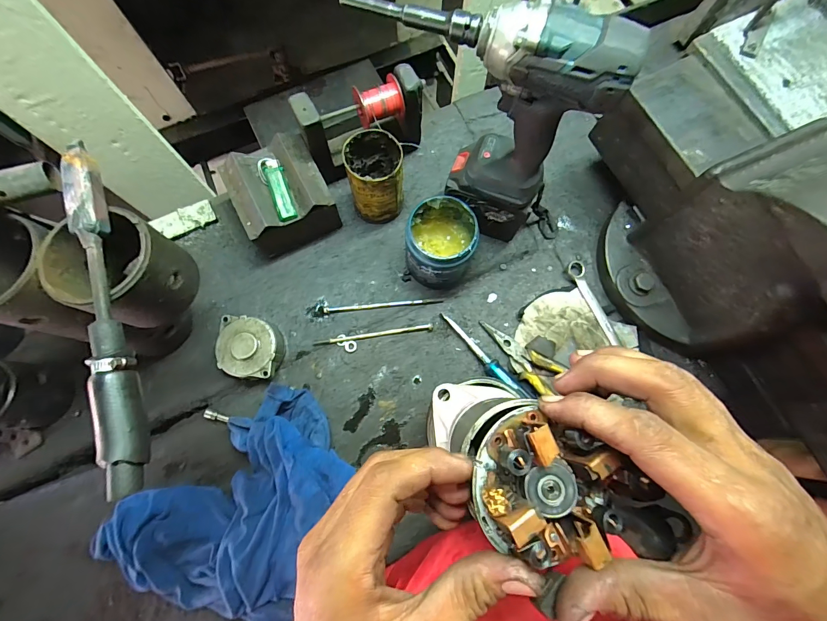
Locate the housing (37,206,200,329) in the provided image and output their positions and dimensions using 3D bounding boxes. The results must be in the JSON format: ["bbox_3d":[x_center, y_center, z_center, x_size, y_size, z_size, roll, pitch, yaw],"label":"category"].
[{"bbox_3d":[-0.260,-0.035,0.329,0.087,0.086,0.084,0,75,0],"label":"housing"}]

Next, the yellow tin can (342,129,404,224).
[{"bbox_3d":[-0.051,-0.179,0.509,0.069,0.115,0.072,0,75,0],"label":"yellow tin can"}]

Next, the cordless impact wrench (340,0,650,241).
[{"bbox_3d":[0.068,-0.197,0.425,0.264,0.298,0.069,24,77,6],"label":"cordless impact wrench"}]

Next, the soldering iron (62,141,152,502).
[{"bbox_3d":[-0.236,0.001,0.281,0.025,0.032,0.268,-15,76,-4],"label":"soldering iron"}]

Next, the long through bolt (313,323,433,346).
[{"bbox_3d":[-0.055,0.034,0.512,0.164,0.011,0.008,-8,75,-2],"label":"long through bolt"}]

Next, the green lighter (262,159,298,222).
[{"bbox_3d":[-0.174,-0.156,0.475,0.024,0.016,0.081,-21,76,-5],"label":"green lighter"}]

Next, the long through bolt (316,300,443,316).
[{"bbox_3d":[-0.048,-0.007,0.521,0.177,0.015,0.012,-4,75,-1],"label":"long through bolt"}]

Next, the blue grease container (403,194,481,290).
[{"bbox_3d":[0.038,-0.086,0.492,0.086,0.103,0.087,0,75,0],"label":"blue grease container"}]

